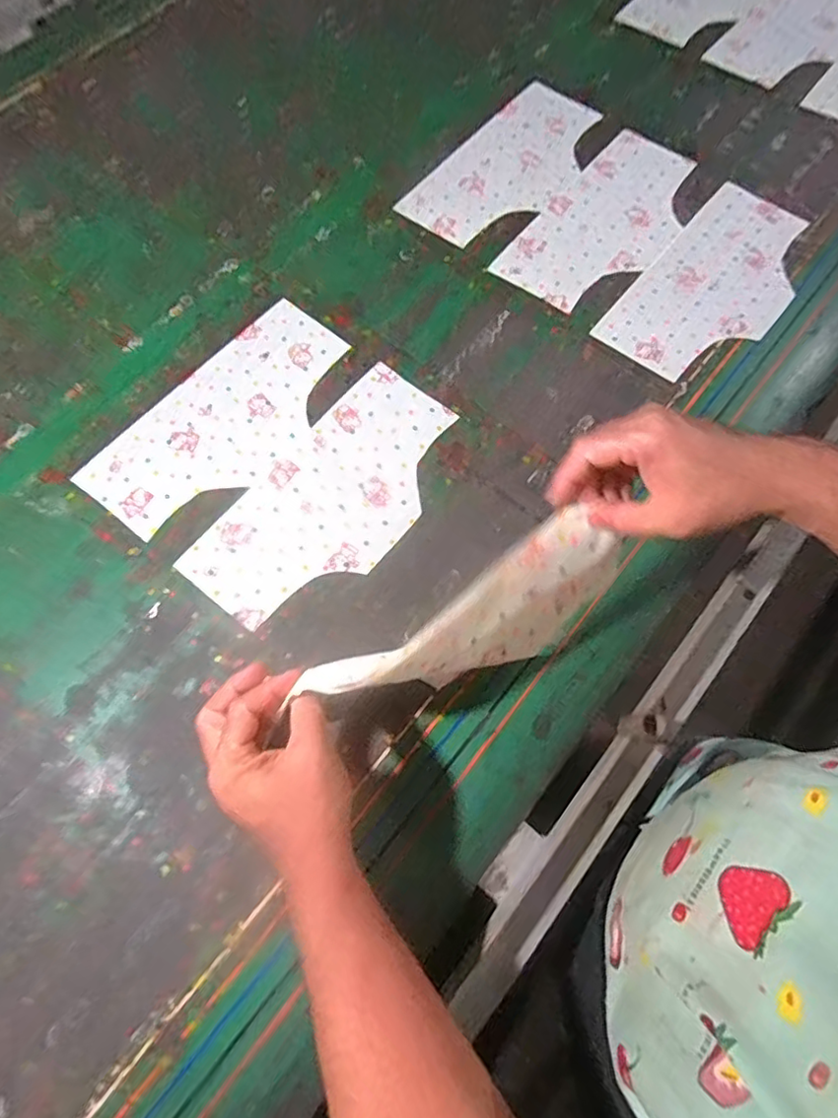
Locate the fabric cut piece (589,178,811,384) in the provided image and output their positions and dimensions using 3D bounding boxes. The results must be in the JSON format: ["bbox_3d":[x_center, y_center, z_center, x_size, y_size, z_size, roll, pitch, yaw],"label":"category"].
[{"bbox_3d":[0.350,-0.323,0.705,0.150,0.005,0.307,37,74,14],"label":"fabric cut piece"}]

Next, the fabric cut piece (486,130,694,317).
[{"bbox_3d":[0.236,-0.419,0.746,0.148,0.004,0.306,36,73,14],"label":"fabric cut piece"}]

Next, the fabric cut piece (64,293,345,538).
[{"bbox_3d":[-0.204,-0.151,0.649,0.147,0.004,0.303,38,74,15],"label":"fabric cut piece"}]

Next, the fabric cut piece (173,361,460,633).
[{"bbox_3d":[-0.083,-0.062,0.612,0.151,0.004,0.302,36,74,14],"label":"fabric cut piece"}]

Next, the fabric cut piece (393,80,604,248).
[{"bbox_3d":[0.122,-0.512,0.789,0.148,0.008,0.302,35,73,14],"label":"fabric cut piece"}]

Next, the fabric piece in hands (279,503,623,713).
[{"bbox_3d":[0.041,0.056,0.483,0.254,0.133,0.062,-26,70,-9],"label":"fabric piece in hands"}]

